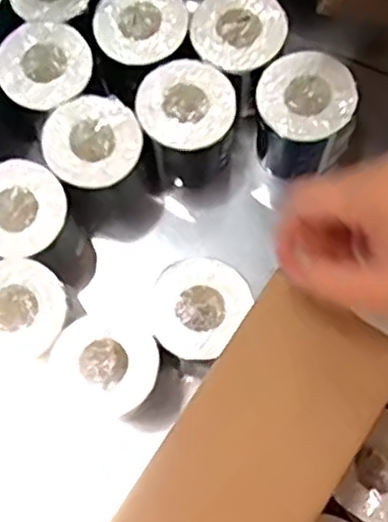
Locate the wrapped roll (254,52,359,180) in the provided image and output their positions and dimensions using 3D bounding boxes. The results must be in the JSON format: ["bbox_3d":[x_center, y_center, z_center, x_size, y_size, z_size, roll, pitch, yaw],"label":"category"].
[{"bbox_3d":[0.107,-0.139,0.725,0.094,0.109,0.093,0,76,2],"label":"wrapped roll"}]

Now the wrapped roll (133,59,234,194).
[{"bbox_3d":[-0.005,-0.133,0.749,0.089,0.130,0.094,0,76,2],"label":"wrapped roll"}]

